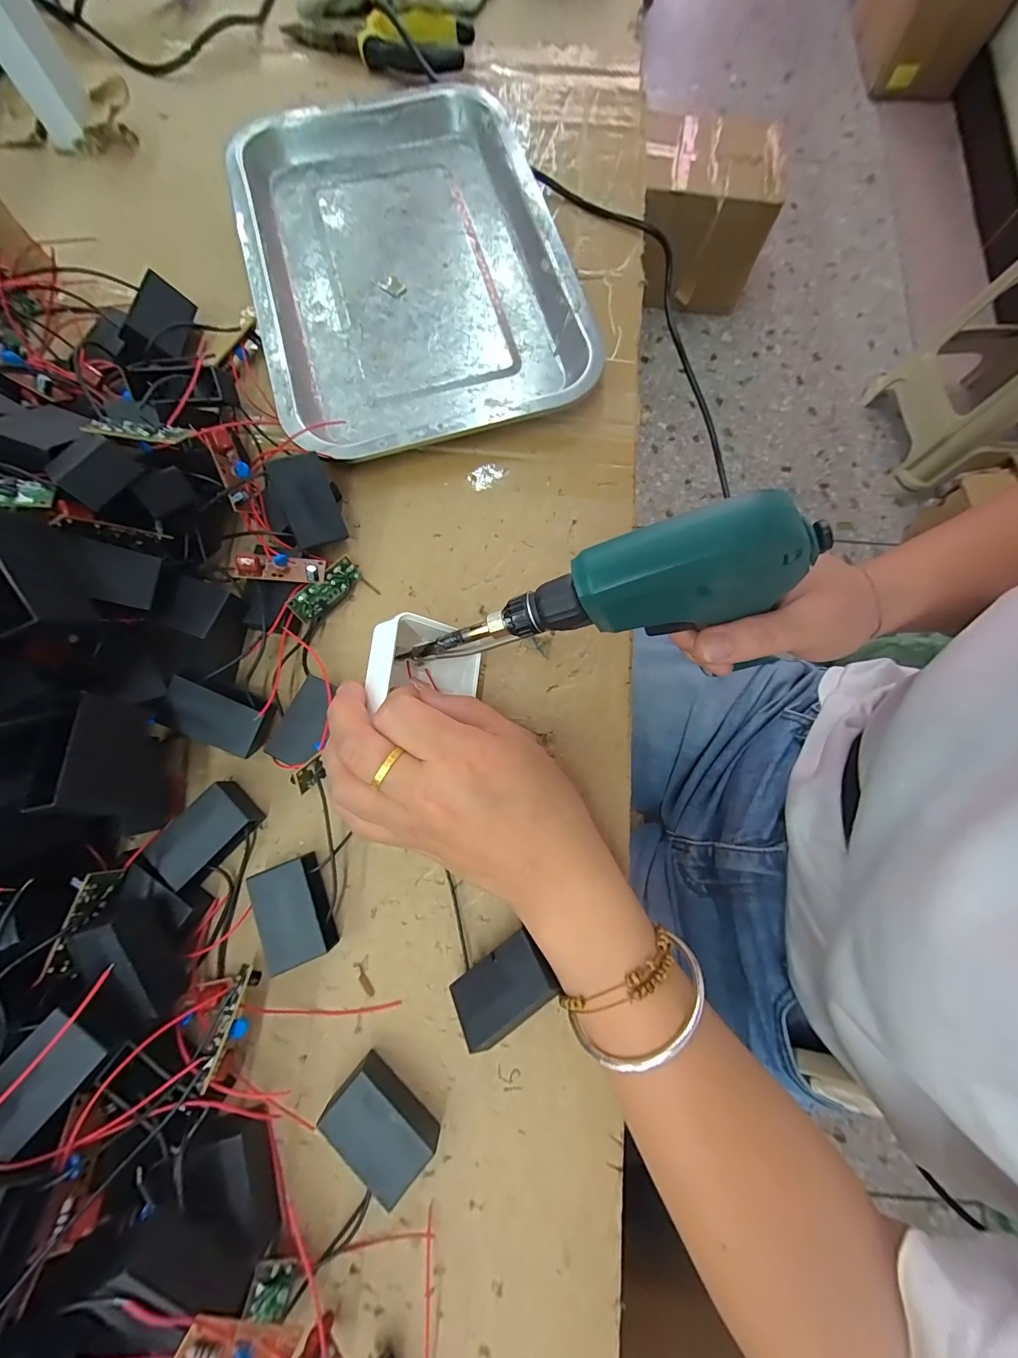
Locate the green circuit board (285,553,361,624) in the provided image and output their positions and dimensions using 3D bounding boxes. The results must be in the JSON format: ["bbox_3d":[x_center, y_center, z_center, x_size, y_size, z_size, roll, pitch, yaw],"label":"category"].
[{"bbox_3d":[-0.106,-0.052,0.252,0.004,0.019,0.045,19,62,48],"label":"green circuit board"}]

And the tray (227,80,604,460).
[{"bbox_3d":[-0.072,-0.294,0.303,0.207,0.021,0.306,-15,78,-3],"label":"tray"}]

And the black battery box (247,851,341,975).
[{"bbox_3d":[-0.108,0.116,0.218,0.030,0.019,0.046,-21,79,-4],"label":"black battery box"}]

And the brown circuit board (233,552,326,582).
[{"bbox_3d":[-0.126,-0.063,0.236,0.044,0.012,0.015,1,77,-19],"label":"brown circuit board"}]

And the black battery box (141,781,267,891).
[{"bbox_3d":[-0.156,0.080,0.226,0.034,0.018,0.054,42,81,8],"label":"black battery box"}]

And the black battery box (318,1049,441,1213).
[{"bbox_3d":[-0.059,0.205,0.199,0.048,0.018,0.030,40,81,8],"label":"black battery box"}]

